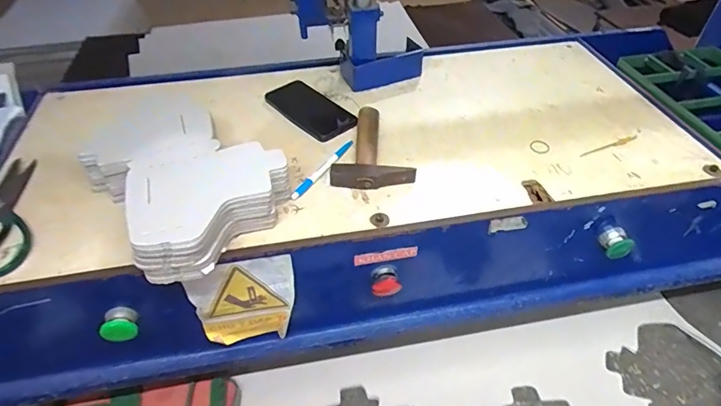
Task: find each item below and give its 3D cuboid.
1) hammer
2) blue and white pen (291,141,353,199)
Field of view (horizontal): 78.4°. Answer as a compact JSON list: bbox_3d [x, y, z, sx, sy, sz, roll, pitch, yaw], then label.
[{"bbox_3d":[0.011,-0.086,0.635,0.111,0.030,0.164,-5,44,-3],"label":"hammer"},{"bbox_3d":[-0.050,-0.048,0.613,0.013,0.015,0.140,20,48,21],"label":"blue and white pen"}]

